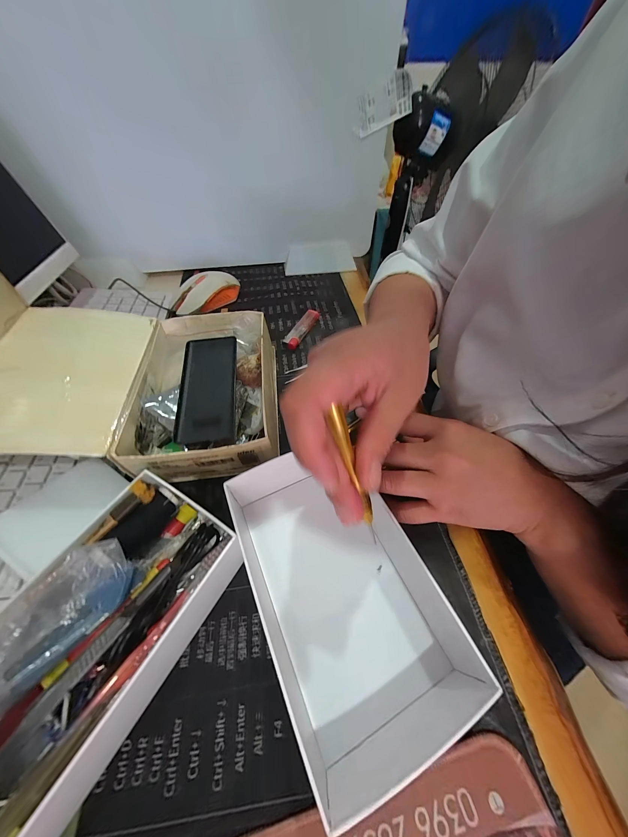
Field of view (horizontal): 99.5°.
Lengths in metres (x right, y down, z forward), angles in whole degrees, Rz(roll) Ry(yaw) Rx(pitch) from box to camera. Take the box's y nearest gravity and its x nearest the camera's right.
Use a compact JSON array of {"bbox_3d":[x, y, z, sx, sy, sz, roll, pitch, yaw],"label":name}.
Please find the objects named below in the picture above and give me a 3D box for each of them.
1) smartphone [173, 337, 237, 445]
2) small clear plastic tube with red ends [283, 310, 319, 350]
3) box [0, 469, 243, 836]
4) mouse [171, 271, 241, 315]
[{"bbox_3d":[-0.107,-0.033,0.269,0.053,0.007,0.121,-5,64,-4],"label":"smartphone"},{"bbox_3d":[-0.017,-0.132,0.391,0.020,0.016,0.083,23,57,16],"label":"small clear plastic tube with red ends"},{"bbox_3d":[-0.136,0.129,0.172,0.098,0.056,0.173,26,58,18],"label":"box"},{"bbox_3d":[-0.174,-0.208,0.434,0.116,0.036,0.060,-25,58,-17],"label":"mouse"}]

